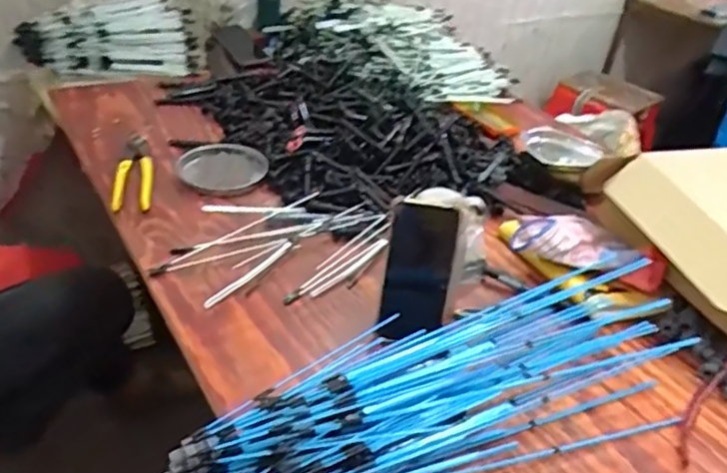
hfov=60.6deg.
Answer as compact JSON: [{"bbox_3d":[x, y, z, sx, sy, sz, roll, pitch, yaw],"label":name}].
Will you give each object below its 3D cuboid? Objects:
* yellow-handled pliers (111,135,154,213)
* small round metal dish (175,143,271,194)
[{"bbox_3d":[-0.341,-0.099,0.925,0.049,0.014,0.191,-4,37,-14],"label":"yellow-handled pliers"},{"bbox_3d":[-0.218,-0.107,0.964,0.127,0.020,0.126,4,36,-3],"label":"small round metal dish"}]

